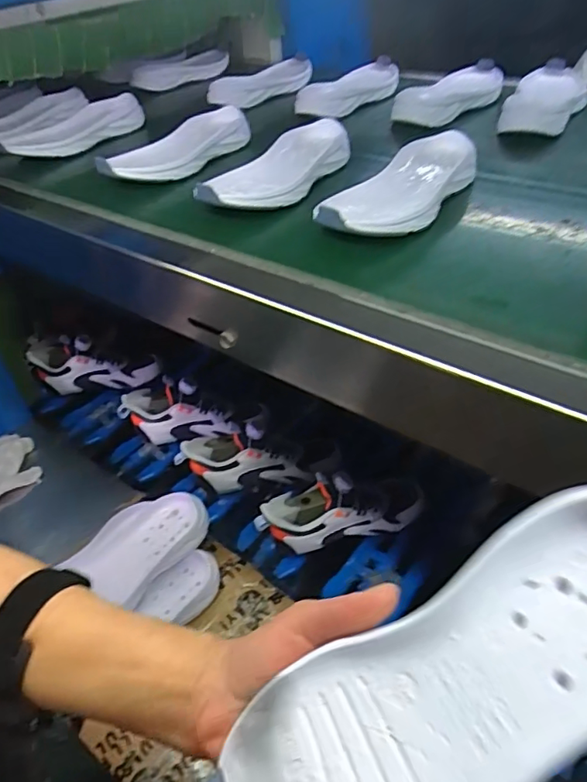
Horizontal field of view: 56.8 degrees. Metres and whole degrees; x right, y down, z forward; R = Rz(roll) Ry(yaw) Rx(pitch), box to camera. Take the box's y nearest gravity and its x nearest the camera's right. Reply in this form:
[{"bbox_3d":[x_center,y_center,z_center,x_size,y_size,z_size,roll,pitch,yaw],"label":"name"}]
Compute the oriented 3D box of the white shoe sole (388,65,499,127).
[{"bbox_3d":[0.217,-0.405,0.744,0.084,0.027,0.206,29,52,30],"label":"white shoe sole"}]

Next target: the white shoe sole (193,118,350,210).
[{"bbox_3d":[-0.011,-0.245,0.593,0.084,0.031,0.216,23,49,25],"label":"white shoe sole"}]

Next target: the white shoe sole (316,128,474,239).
[{"bbox_3d":[0.106,-0.197,0.532,0.093,0.041,0.217,23,49,25],"label":"white shoe sole"}]

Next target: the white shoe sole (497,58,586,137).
[{"bbox_3d":[0.334,-0.386,0.710,0.087,0.036,0.229,16,46,20],"label":"white shoe sole"}]

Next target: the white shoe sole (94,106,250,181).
[{"bbox_3d":[-0.136,-0.297,0.673,0.078,0.039,0.206,28,51,29],"label":"white shoe sole"}]

